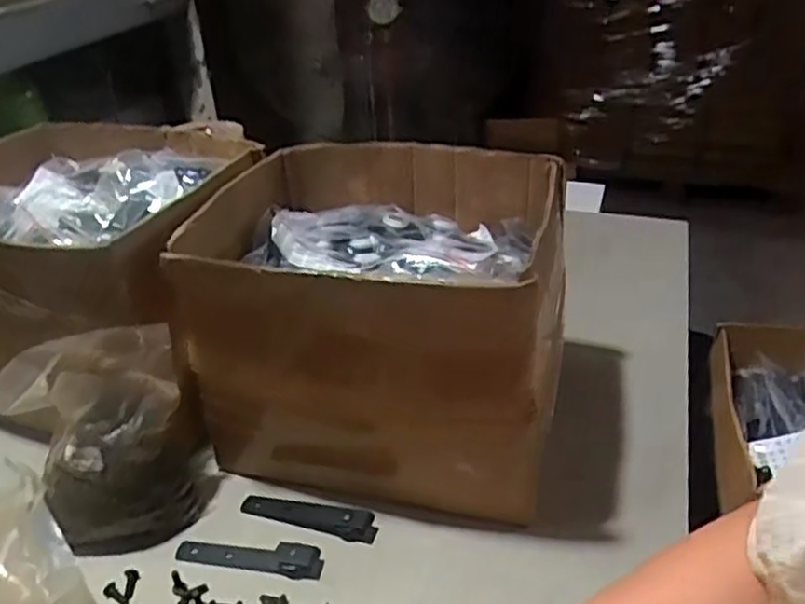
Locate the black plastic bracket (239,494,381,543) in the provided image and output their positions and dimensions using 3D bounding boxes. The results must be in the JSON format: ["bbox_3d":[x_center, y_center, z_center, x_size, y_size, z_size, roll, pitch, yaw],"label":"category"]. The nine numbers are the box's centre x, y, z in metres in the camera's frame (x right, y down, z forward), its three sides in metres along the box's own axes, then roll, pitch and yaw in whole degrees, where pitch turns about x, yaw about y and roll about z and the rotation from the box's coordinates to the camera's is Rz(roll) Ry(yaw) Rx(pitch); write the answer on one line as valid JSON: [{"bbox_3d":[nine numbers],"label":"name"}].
[{"bbox_3d":[-0.083,0.185,0.626,0.127,0.013,0.028,9,32,17],"label":"black plastic bracket"}]

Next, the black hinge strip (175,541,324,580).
[{"bbox_3d":[-0.129,0.211,0.591,0.124,0.016,0.027,3,31,7],"label":"black hinge strip"}]

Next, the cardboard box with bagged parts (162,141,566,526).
[{"bbox_3d":[-0.007,0.005,0.707,0.319,0.241,0.336,8,32,16],"label":"cardboard box with bagged parts"}]

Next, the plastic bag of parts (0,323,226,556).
[{"bbox_3d":[-0.254,0.120,0.617,0.156,0.157,0.113,-13,33,-18],"label":"plastic bag of parts"}]

